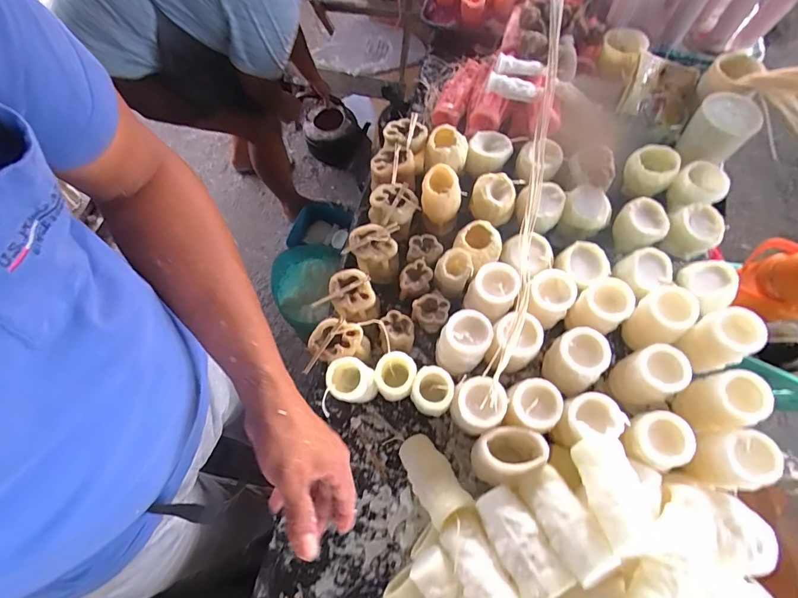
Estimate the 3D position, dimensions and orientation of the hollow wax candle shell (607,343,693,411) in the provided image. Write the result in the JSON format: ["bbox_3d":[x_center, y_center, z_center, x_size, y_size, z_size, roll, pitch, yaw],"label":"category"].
[{"bbox_3d":[0.319,0.101,0.552,0.062,0.091,0.059,-1,66,2],"label":"hollow wax candle shell"}]

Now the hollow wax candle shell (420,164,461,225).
[{"bbox_3d":[0.066,-0.162,0.660,0.062,0.064,0.065,14,68,8],"label":"hollow wax candle shell"}]

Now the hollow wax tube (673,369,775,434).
[{"bbox_3d":[0.393,0.127,0.523,0.058,0.093,0.062,-1,66,2],"label":"hollow wax tube"}]

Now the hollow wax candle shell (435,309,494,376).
[{"bbox_3d":[0.086,0.059,0.566,0.061,0.059,0.072,33,72,15],"label":"hollow wax candle shell"}]

